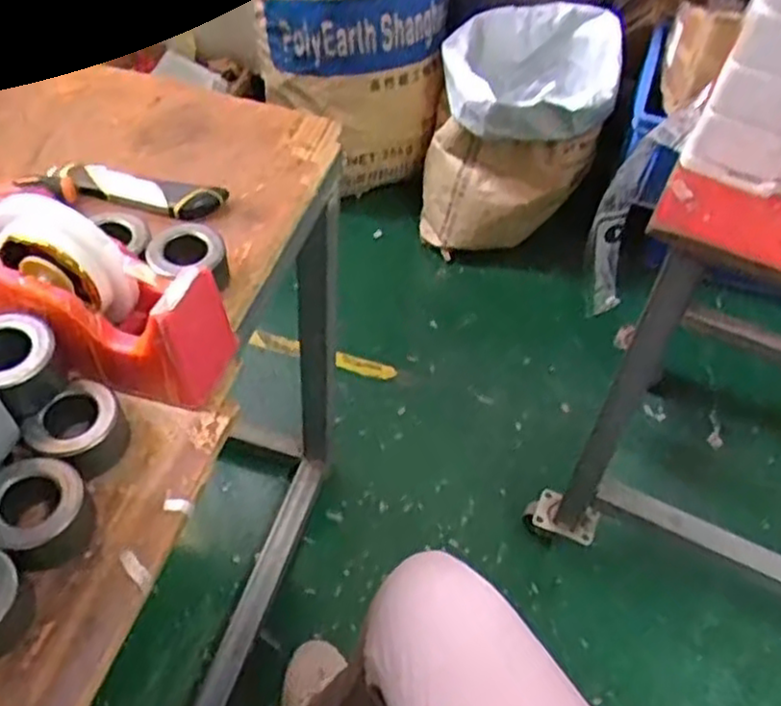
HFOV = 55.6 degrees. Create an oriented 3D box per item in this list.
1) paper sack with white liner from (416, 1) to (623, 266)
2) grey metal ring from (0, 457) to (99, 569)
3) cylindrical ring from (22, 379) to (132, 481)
[{"bbox_3d":[0.249,-0.438,1.501,0.318,0.374,0.345,14,52,6],"label":"paper sack with white liner"},{"bbox_3d":[-0.218,0.097,0.458,0.058,0.039,0.059,3,52,-3],"label":"grey metal ring"},{"bbox_3d":[-0.209,0.053,0.498,0.059,0.039,0.055,3,52,-3],"label":"cylindrical ring"}]

